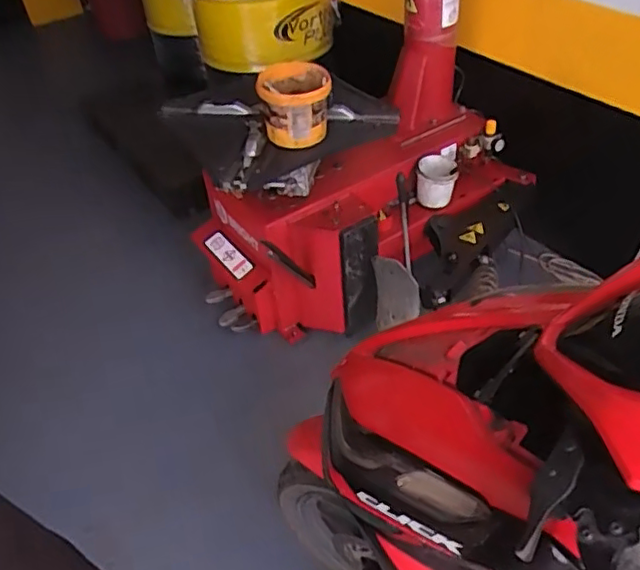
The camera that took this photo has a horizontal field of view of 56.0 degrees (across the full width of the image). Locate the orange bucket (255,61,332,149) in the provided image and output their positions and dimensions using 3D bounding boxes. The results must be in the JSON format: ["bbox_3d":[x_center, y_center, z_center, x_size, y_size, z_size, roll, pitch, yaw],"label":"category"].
[{"bbox_3d":[-0.069,-0.463,1.589,0.182,0.196,0.178,-10,41,-5],"label":"orange bucket"}]

